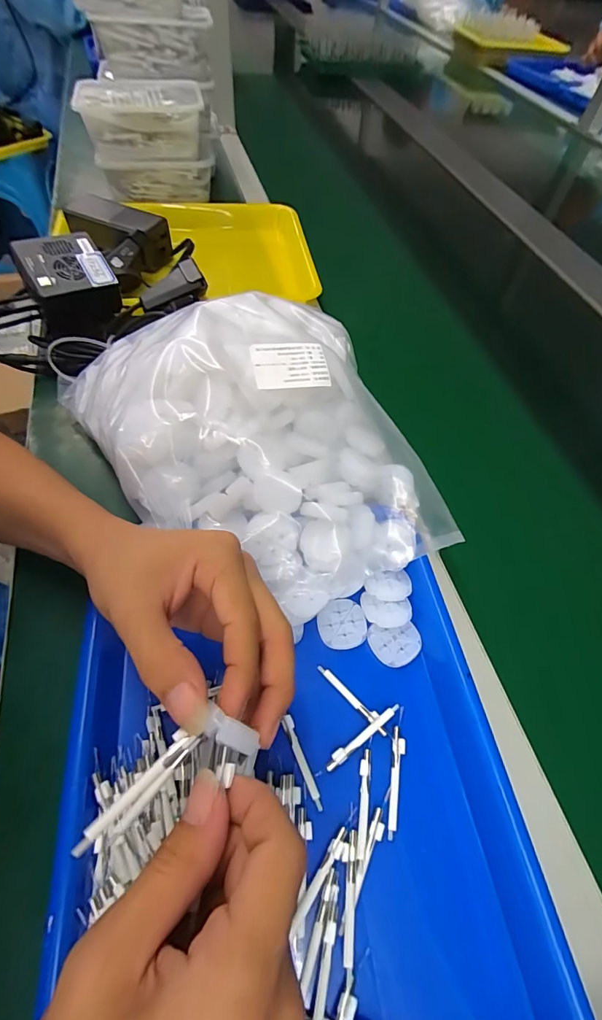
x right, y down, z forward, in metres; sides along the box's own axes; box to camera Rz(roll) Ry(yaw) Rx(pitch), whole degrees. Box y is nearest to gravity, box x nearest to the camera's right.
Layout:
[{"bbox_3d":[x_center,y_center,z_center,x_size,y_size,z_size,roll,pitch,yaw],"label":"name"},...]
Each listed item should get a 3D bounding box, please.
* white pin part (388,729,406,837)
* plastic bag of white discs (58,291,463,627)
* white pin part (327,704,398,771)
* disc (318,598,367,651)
[{"bbox_3d":[0.059,0.167,0.256,0.008,0.004,0.058,12,57,3],"label":"white pin part"},{"bbox_3d":[-0.041,-0.068,0.338,0.218,0.103,0.306,-27,63,-20],"label":"plastic bag of white discs"},{"bbox_3d":[0.040,0.145,0.265,0.058,0.004,0.007,-30,63,-18],"label":"white pin part"},{"bbox_3d":[0.030,0.083,0.304,0.035,0.005,0.034,-2,57,-6],"label":"disc"}]

